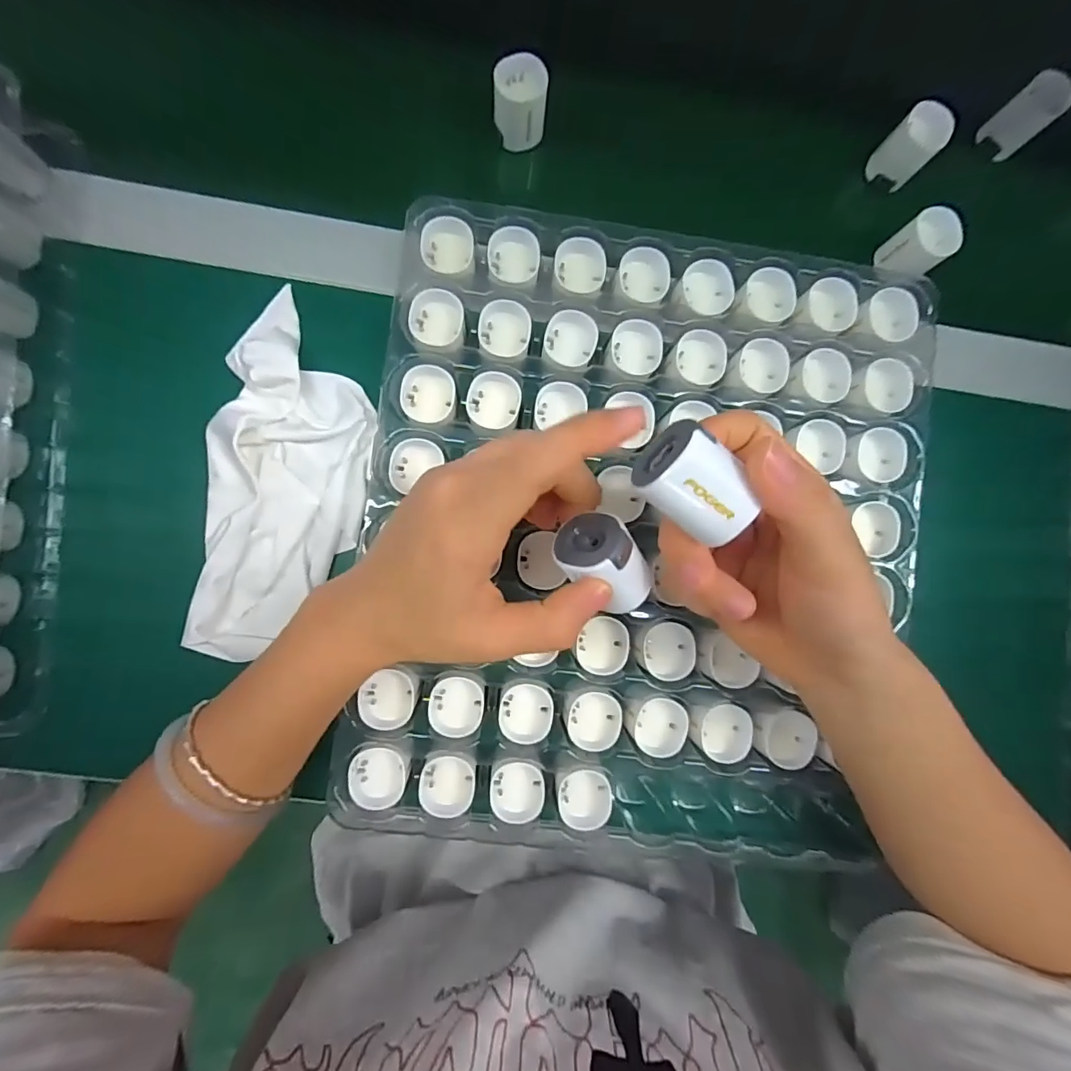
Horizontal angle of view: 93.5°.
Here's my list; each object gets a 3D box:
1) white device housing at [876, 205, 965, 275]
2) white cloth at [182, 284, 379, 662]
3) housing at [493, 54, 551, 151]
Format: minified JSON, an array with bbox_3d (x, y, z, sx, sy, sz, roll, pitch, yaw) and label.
[{"bbox_3d":[0.240,-0.180,0.315,0.031,0.033,0.030,0,87,-5],"label":"white device housing"},{"bbox_3d":[-0.140,-0.030,0.283,0.083,0.022,0.197,11,86,-5],"label":"white cloth"},{"bbox_3d":[-0.009,-0.260,0.304,0.031,0.035,0.028,1,87,-5],"label":"housing"}]

